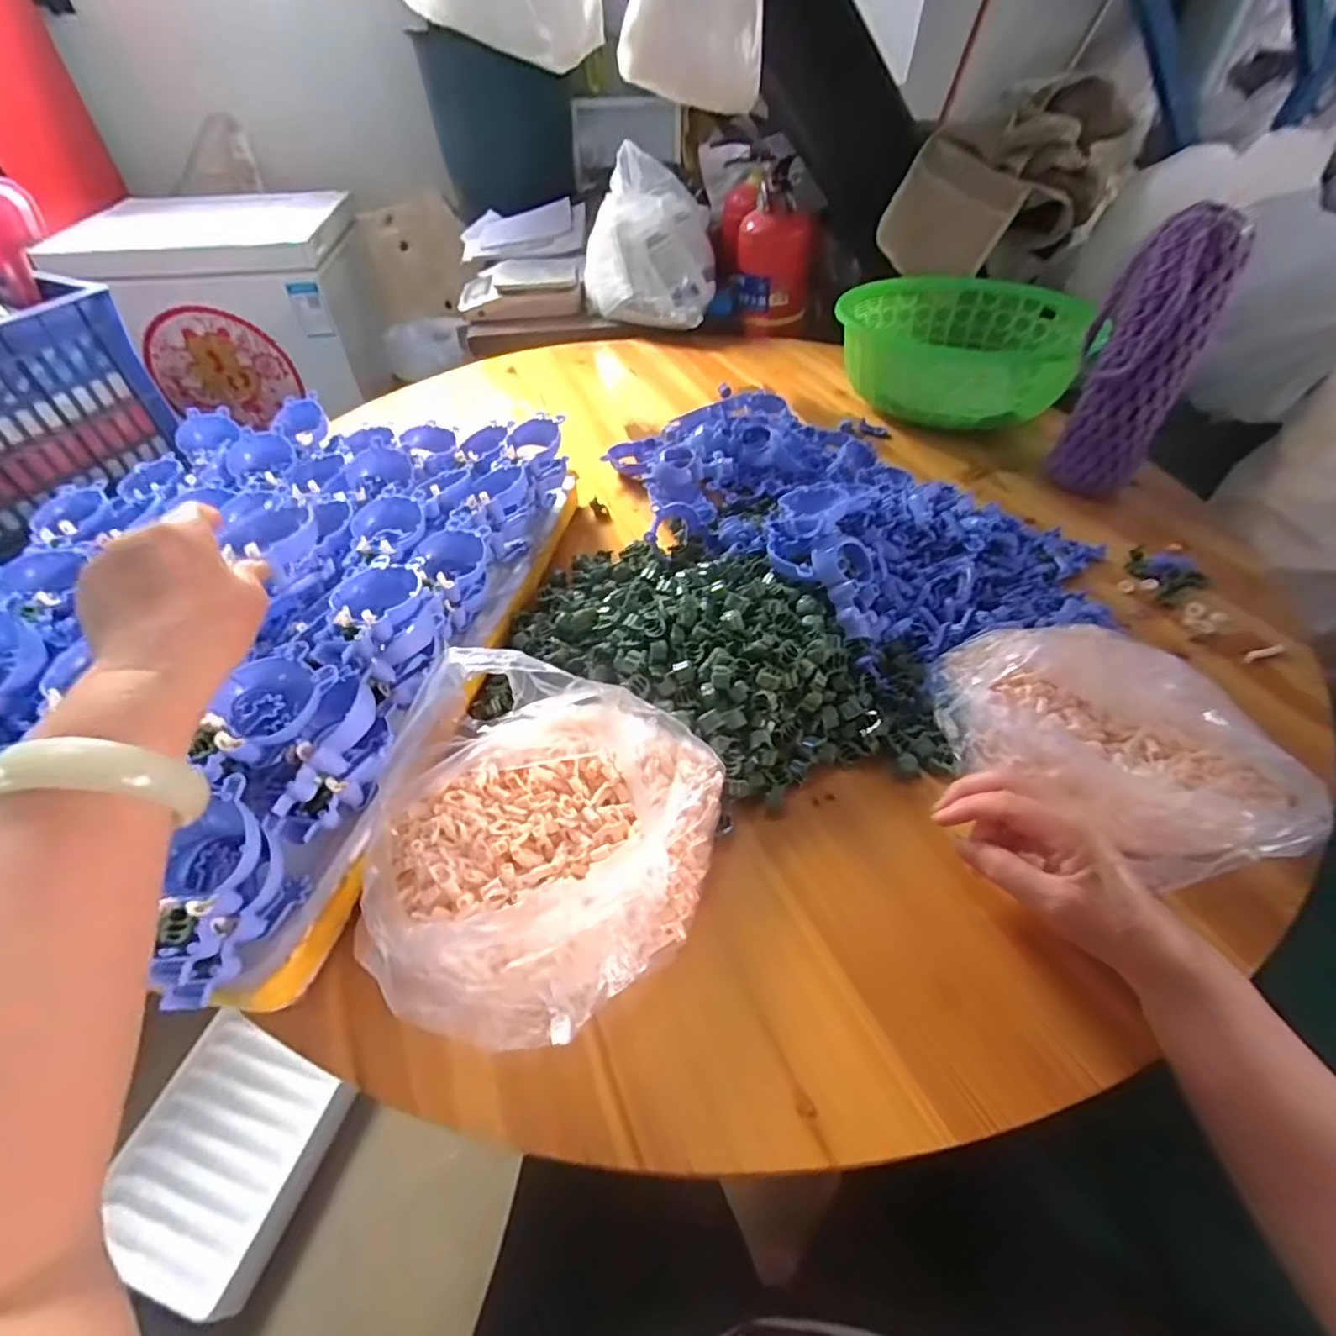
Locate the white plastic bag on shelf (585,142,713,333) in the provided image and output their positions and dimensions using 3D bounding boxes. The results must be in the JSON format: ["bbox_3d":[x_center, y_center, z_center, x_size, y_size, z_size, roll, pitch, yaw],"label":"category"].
[{"bbox_3d":[-0.034,-0.767,1.088,0.242,0.204,0.208,10,48,11],"label":"white plastic bag on shelf"}]

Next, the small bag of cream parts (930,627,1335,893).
[{"bbox_3d":[0.315,0.042,0.429,0.236,0.053,0.175,24,53,23],"label":"small bag of cream parts"}]

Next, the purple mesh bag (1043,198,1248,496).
[{"bbox_3d":[0.486,-0.319,0.627,0.102,0.239,0.084,28,54,25],"label":"purple mesh bag"}]

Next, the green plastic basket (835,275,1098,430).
[{"bbox_3d":[0.417,-0.464,0.873,0.314,0.100,0.333,27,54,24],"label":"green plastic basket"}]

